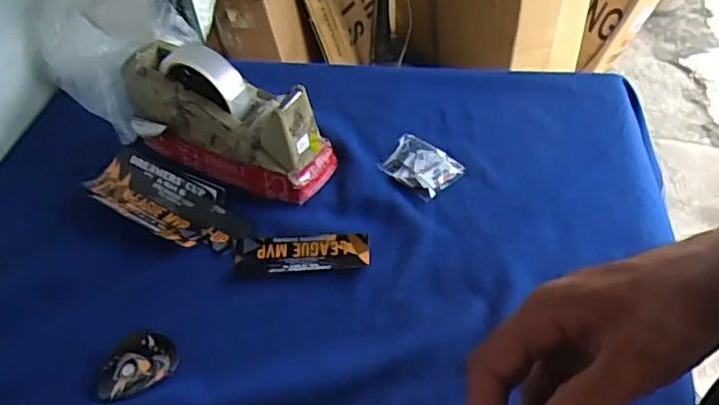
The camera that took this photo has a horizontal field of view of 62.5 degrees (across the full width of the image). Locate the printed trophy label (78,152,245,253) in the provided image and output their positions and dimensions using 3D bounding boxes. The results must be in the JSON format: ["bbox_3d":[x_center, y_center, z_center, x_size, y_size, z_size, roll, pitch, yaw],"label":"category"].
[{"bbox_3d":[-0.194,-0.003,0.592,0.186,0.018,0.069,22,53,21],"label":"printed trophy label"}]

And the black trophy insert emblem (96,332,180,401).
[{"bbox_3d":[-0.181,0.133,0.480,0.064,0.009,0.050,-26,52,-18],"label":"black trophy insert emblem"}]

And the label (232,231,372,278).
[{"bbox_3d":[-0.054,0.047,0.549,0.124,0.011,0.038,-3,48,2],"label":"label"}]

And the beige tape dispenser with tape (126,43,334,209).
[{"bbox_3d":[-0.137,-0.087,0.593,0.214,0.116,0.080,19,52,19],"label":"beige tape dispenser with tape"}]

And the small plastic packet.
[{"bbox_3d":[0.063,-0.038,0.608,0.055,0.009,0.073,-38,56,-26],"label":"small plastic packet"}]

